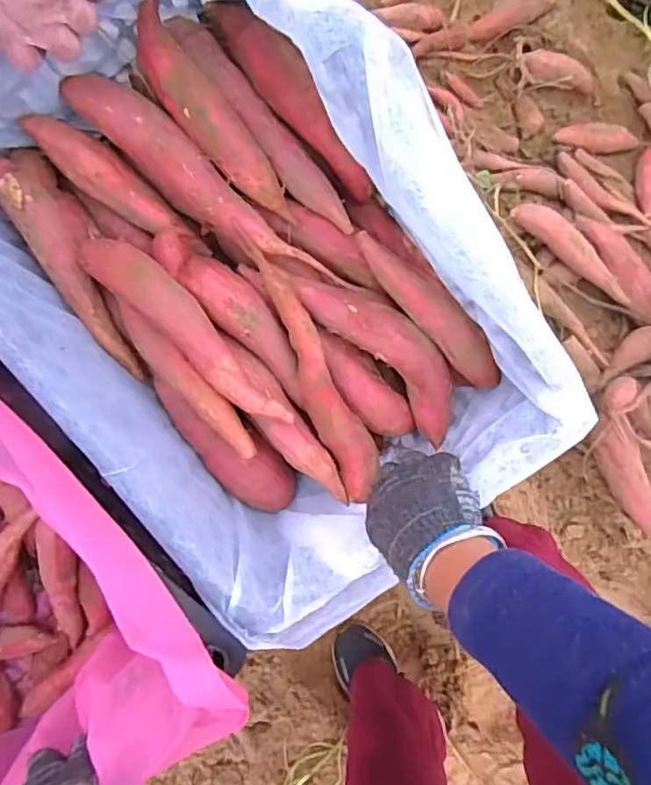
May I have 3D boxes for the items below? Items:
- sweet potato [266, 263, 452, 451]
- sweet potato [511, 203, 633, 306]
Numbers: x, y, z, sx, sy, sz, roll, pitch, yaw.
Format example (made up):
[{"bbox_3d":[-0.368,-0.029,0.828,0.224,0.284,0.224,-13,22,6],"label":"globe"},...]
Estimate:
[{"bbox_3d":[0.051,-0.047,0.544,0.059,0.047,0.213,-44,91,-1],"label":"sweet potato"},{"bbox_3d":[0.375,-0.211,0.878,0.222,0.042,0.040,37,89,-1],"label":"sweet potato"}]

